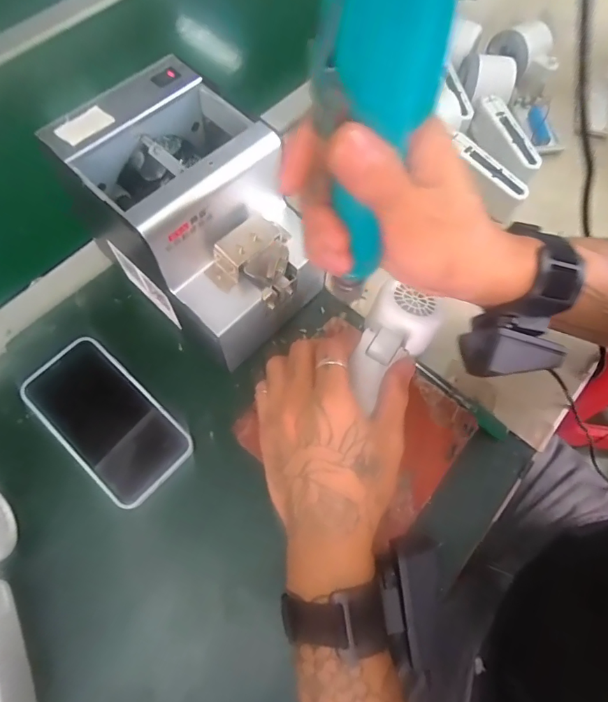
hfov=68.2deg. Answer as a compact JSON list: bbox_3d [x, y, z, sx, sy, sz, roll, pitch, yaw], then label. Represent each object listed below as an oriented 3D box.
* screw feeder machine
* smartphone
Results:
[{"bbox_3d":[-0.081,-0.100,0.364,0.172,0.147,0.126,41,72,15],"label":"screw feeder machine"},{"bbox_3d":[-0.165,0.056,0.375,0.146,0.009,0.075,40,72,15],"label":"smartphone"}]

